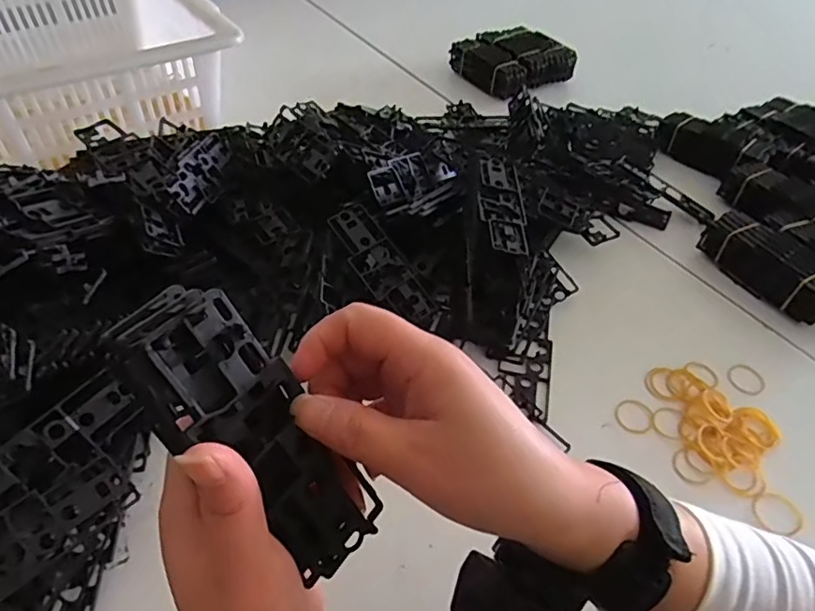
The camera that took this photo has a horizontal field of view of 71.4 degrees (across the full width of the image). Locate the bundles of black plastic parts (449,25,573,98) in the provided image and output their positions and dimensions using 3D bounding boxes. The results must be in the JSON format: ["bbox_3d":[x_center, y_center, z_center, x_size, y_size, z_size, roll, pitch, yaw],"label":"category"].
[{"bbox_3d":[0.155,-0.367,0.839,0.147,0.040,0.150,-29,55,-26],"label":"bundles of black plastic parts"}]

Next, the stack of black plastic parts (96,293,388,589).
[{"bbox_3d":[-0.057,0.051,0.215,0.019,0.127,0.045,-8,33,44],"label":"stack of black plastic parts"}]

